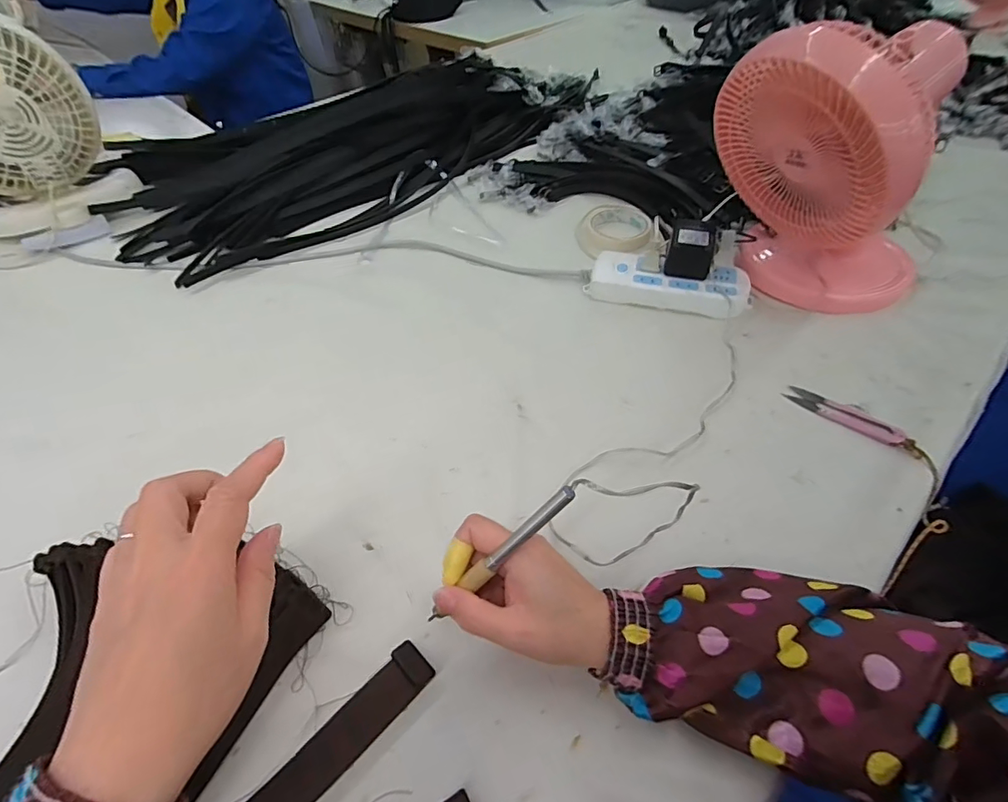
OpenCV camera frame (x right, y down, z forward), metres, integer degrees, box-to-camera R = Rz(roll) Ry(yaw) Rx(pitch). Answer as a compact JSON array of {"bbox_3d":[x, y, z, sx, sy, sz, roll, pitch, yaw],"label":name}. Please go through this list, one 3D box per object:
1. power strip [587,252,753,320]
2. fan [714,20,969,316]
[{"bbox_3d":[0.201,-0.143,0.602,0.185,0.026,0.076,14,52,14],"label":"power strip"},{"bbox_3d":[0.360,-0.243,0.528,0.208,0.246,0.193,-14,51,-9],"label":"fan"}]

